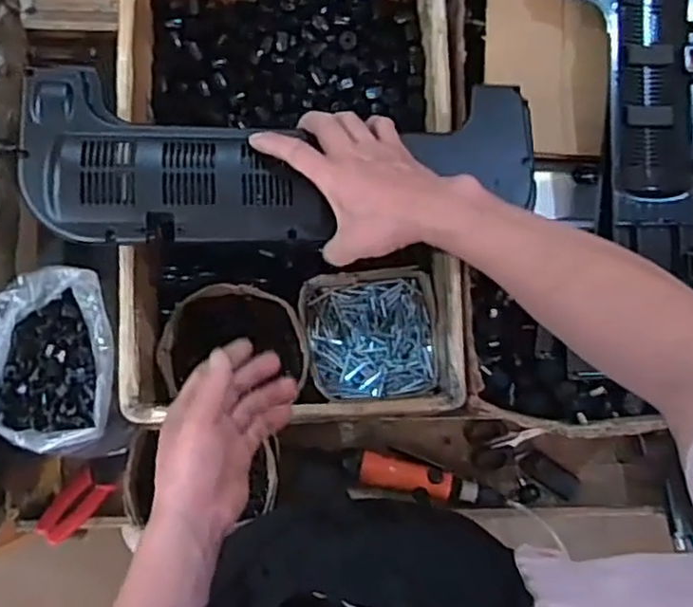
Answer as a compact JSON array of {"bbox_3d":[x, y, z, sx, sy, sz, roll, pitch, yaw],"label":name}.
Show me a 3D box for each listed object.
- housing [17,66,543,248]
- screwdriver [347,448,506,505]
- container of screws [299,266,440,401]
[{"bbox_3d":[-0.054,-0.138,0.683,0.476,0.069,0.187,-6,83,-14],"label":"housing"},{"bbox_3d":[0.095,0.226,0.890,0.197,0.035,0.041,17,82,-1],"label":"screwdriver"},{"bbox_3d":[0.028,0.039,0.837,0.155,0.047,0.148,-5,83,-4],"label":"container of screws"}]

